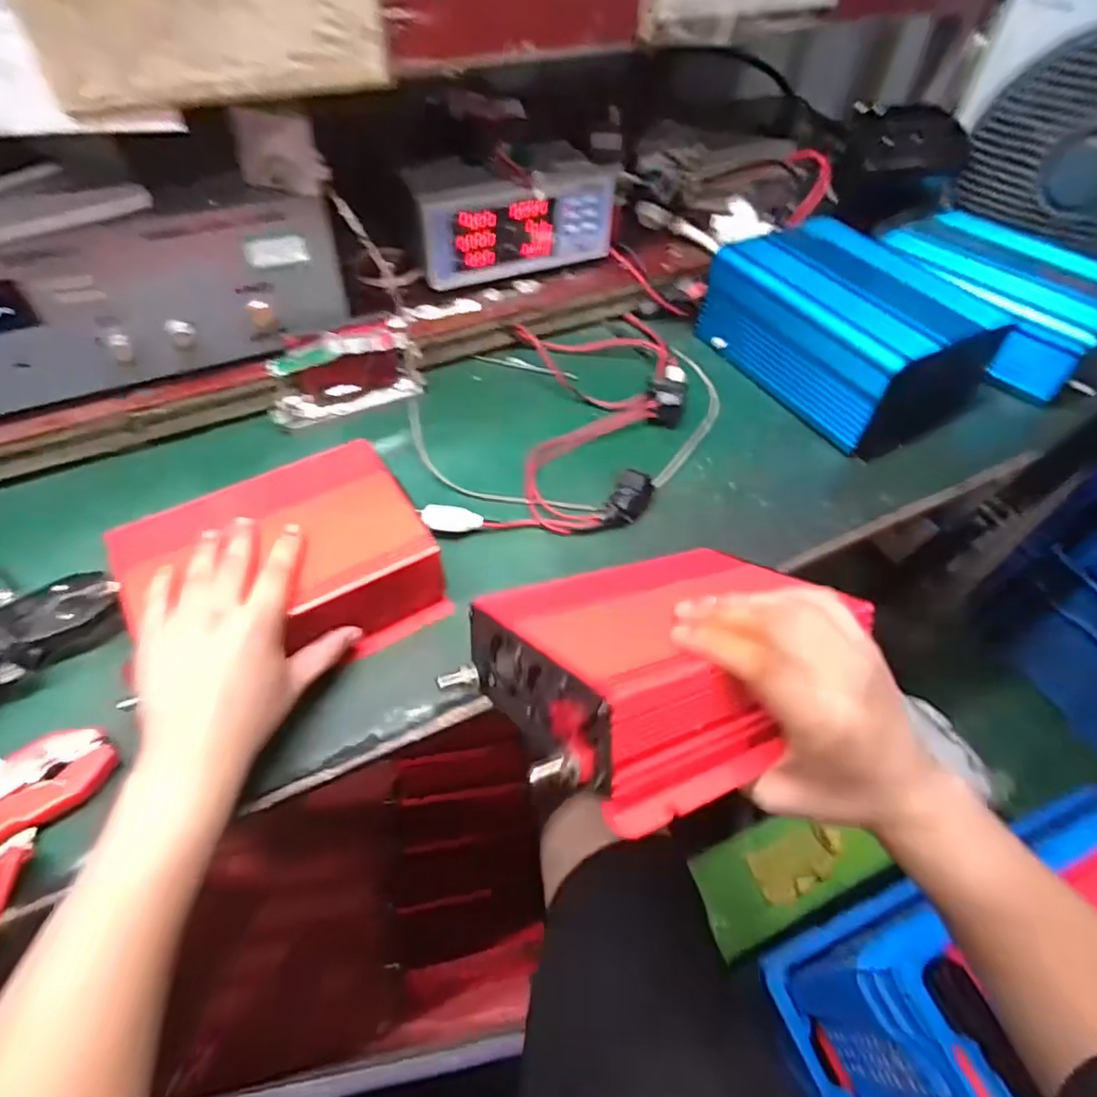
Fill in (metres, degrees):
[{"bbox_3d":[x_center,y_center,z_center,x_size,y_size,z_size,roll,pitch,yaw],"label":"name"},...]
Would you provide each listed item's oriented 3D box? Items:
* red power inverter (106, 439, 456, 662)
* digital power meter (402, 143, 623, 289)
[{"bbox_3d":[-0.200,0.012,0.474,0.200,0.065,0.162,-28,60,-22],"label":"red power inverter"},{"bbox_3d":[-0.046,-0.371,0.693,0.216,0.117,0.110,-15,56,-15],"label":"digital power meter"}]

